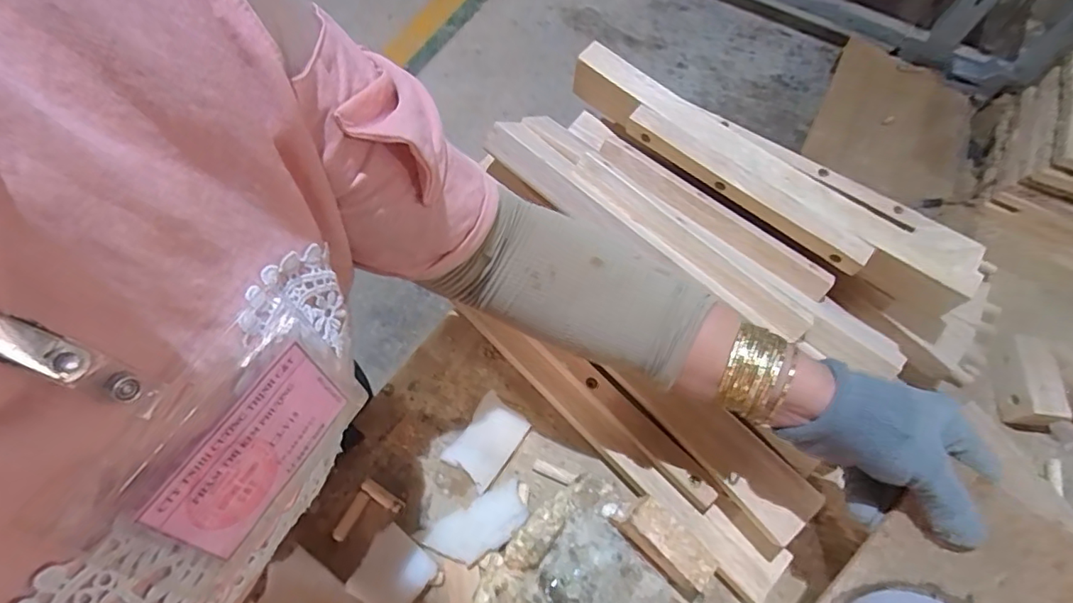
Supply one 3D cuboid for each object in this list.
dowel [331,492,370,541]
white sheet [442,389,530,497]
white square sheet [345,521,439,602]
[{"bbox_3d":[-0.151,0.173,0.437,0.012,0.007,0.039,27,68,9],"label":"dowel"},{"bbox_3d":[-0.042,0.119,0.460,0.048,0.011,0.068,33,69,11],"label":"white sheet"},{"bbox_3d":[-0.112,0.208,0.411,0.054,0.007,0.054,30,62,26],"label":"white square sheet"}]

